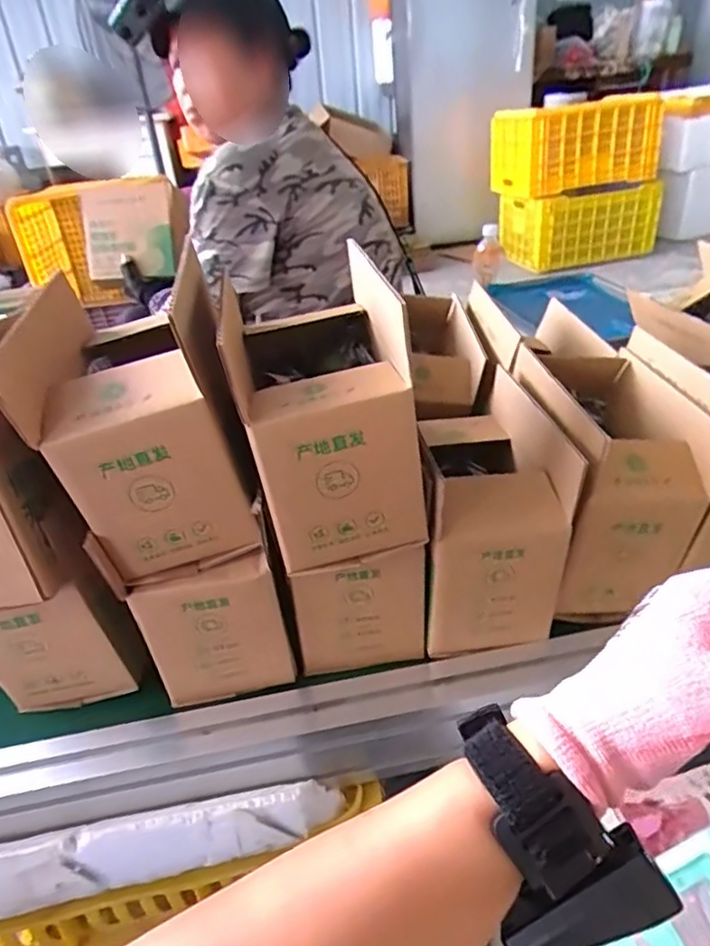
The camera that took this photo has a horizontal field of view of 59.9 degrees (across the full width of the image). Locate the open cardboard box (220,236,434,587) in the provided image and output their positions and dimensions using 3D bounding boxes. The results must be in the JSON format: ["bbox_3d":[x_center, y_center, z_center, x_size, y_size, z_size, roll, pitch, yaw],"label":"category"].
[{"bbox_3d":[-0.022,-0.028,0.446,0.111,0.141,0.144,-10,33,-7],"label":"open cardboard box"}]

